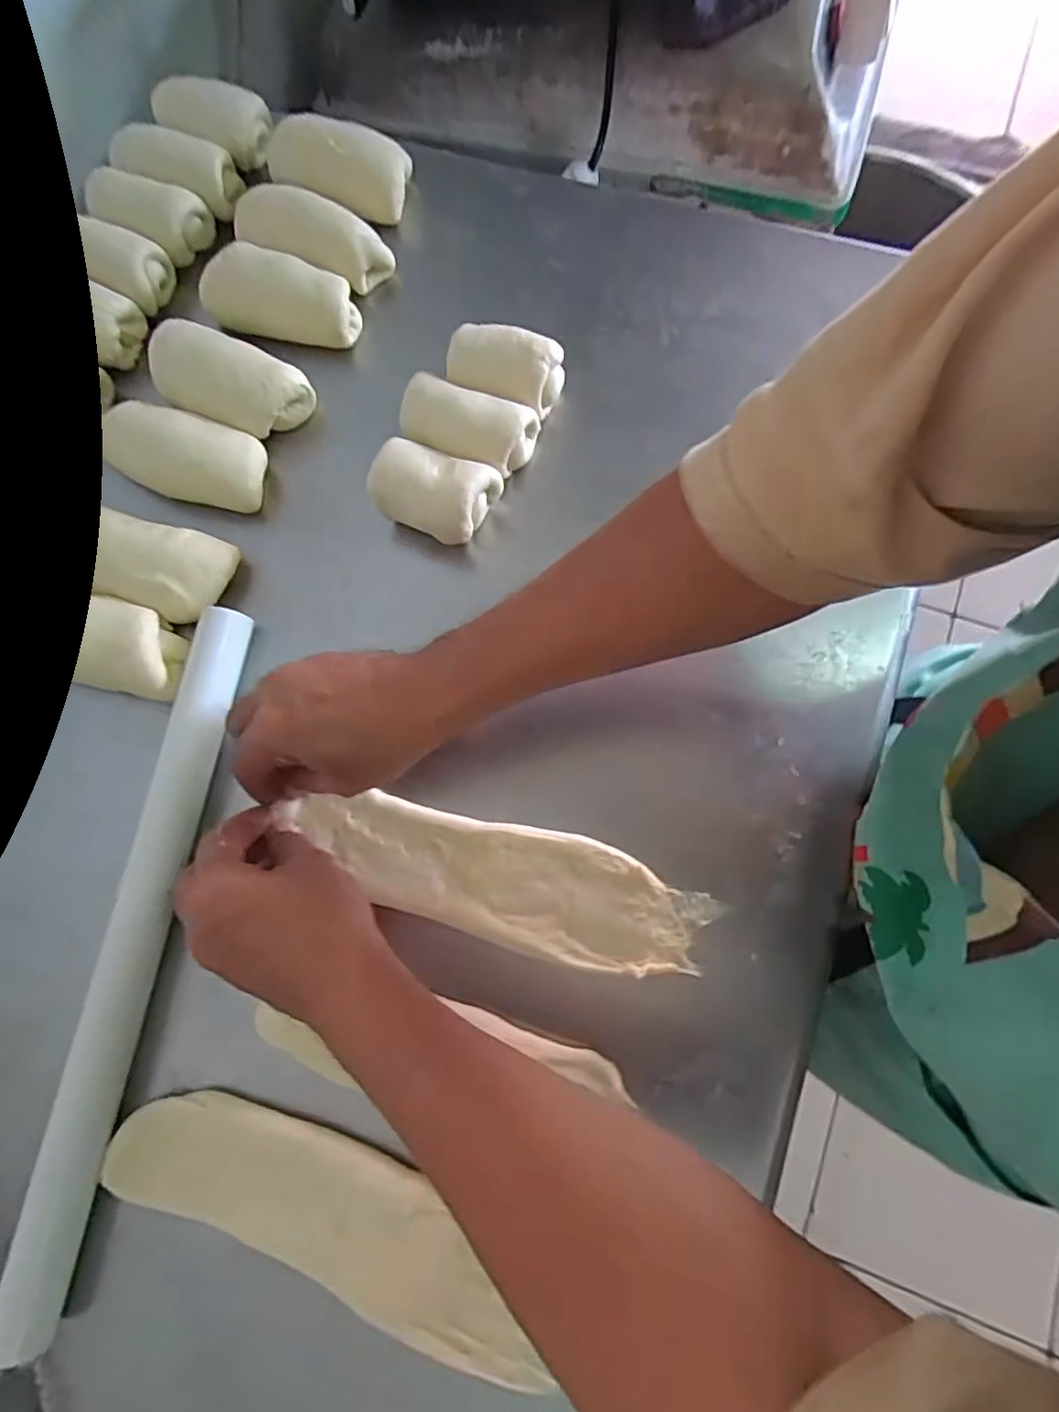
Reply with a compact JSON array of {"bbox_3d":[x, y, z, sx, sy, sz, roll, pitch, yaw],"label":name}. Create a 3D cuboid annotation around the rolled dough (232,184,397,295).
[{"bbox_3d":[-0.162,-0.354,0.481,0.115,0.039,0.053,22,80,7],"label":"rolled dough"}]

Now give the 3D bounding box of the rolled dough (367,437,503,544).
[{"bbox_3d":[-0.063,-0.139,0.432,0.074,0.058,0.049,18,78,7],"label":"rolled dough"}]

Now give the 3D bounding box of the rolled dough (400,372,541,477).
[{"bbox_3d":[-0.042,-0.185,0.440,0.085,0.057,0.044,21,80,7],"label":"rolled dough"}]

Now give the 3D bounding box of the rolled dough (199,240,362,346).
[{"bbox_3d":[-0.180,-0.301,0.475,0.110,0.052,0.053,11,79,5],"label":"rolled dough"}]

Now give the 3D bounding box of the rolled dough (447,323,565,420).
[{"bbox_3d":[-0.017,-0.231,0.452,0.076,0.051,0.045,18,78,7],"label":"rolled dough"}]

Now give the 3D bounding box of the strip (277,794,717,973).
[{"bbox_3d":[-0.023,0.101,0.384,0.253,0.011,0.068,15,78,5],"label":"strip"}]

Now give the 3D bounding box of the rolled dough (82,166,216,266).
[{"bbox_3d":[-0.292,-0.370,0.492,0.087,0.050,0.049,14,77,6],"label":"rolled dough"}]

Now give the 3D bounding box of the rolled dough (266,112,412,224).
[{"bbox_3d":[-0.148,-0.417,0.498,0.104,0.049,0.058,12,79,6],"label":"rolled dough"}]

